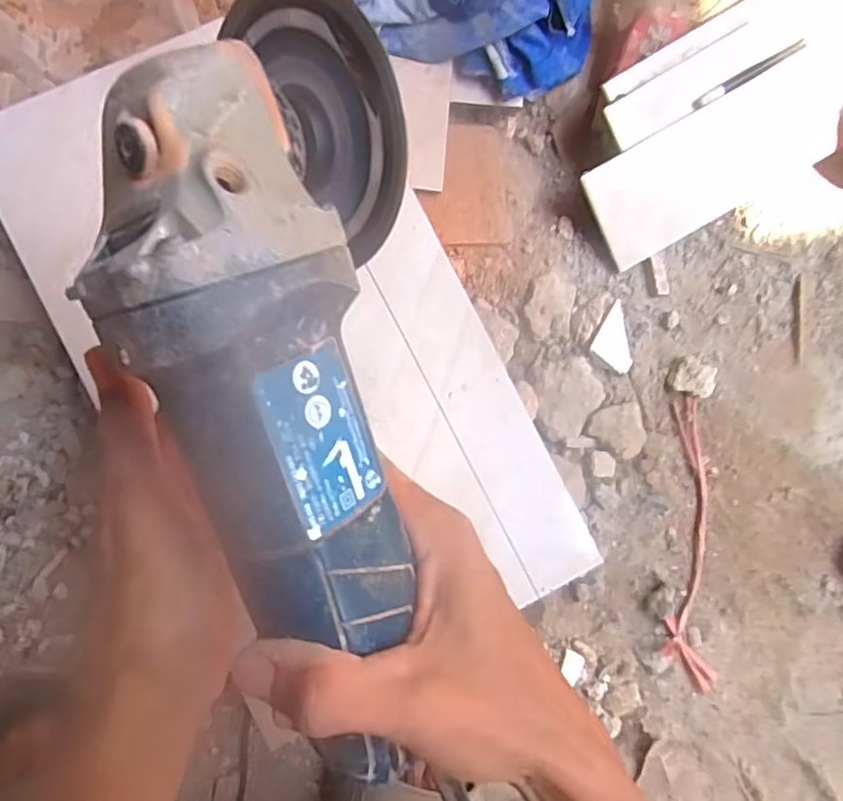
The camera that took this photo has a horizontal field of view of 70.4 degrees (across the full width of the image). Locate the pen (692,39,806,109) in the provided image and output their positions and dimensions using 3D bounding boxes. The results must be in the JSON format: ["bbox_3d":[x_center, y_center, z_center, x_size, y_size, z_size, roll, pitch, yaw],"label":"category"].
[{"bbox_3d":[0.296,-0.295,0.539,0.105,0.008,0.012,-29,90,7],"label":"pen"}]

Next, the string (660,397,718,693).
[{"bbox_3d":[0.240,0.128,0.540,0.045,0.009,0.257,0,87,-5],"label":"string"}]

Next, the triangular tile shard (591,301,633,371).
[{"bbox_3d":[0.184,-0.057,0.555,0.043,0.014,0.054,32,85,-3],"label":"triangular tile shard"}]

